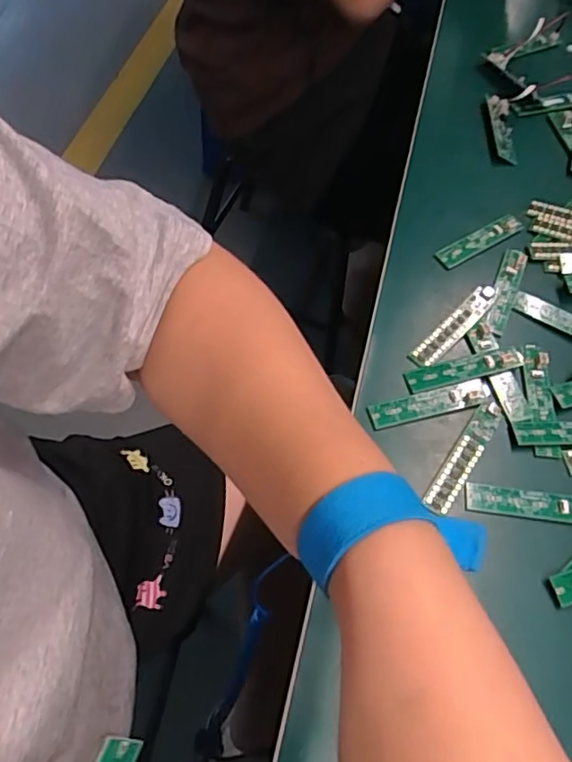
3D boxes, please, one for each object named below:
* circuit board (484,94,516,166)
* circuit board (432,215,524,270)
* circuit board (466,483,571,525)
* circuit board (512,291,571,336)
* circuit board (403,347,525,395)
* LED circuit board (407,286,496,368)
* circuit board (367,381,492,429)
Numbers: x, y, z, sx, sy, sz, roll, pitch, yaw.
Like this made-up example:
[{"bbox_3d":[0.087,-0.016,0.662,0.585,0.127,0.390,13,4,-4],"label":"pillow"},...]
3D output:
[{"bbox_3d":[0.197,-0.231,0.535,0.018,0.007,0.090,4,61,-1],"label":"circuit board"},{"bbox_3d":[0.154,-0.111,0.466,0.082,0.007,0.017,-29,66,-17],"label":"circuit board"},{"bbox_3d":[0.155,0.077,0.365,0.084,0.010,0.019,6,60,0],"label":"circuit board"},{"bbox_3d":[0.207,-0.044,0.435,0.077,0.004,0.019,28,69,17],"label":"circuit board"},{"bbox_3d":[0.125,-0.007,0.406,0.087,0.004,0.017,-11,62,-9],"label":"circuit board"},{"bbox_3d":[0.124,-0.041,0.425,0.017,0.007,0.088,42,67,18],"label":"LED circuit board"},{"bbox_3d":[0.097,0.016,0.394,0.084,0.004,0.016,-13,63,-10],"label":"circuit board"}]

